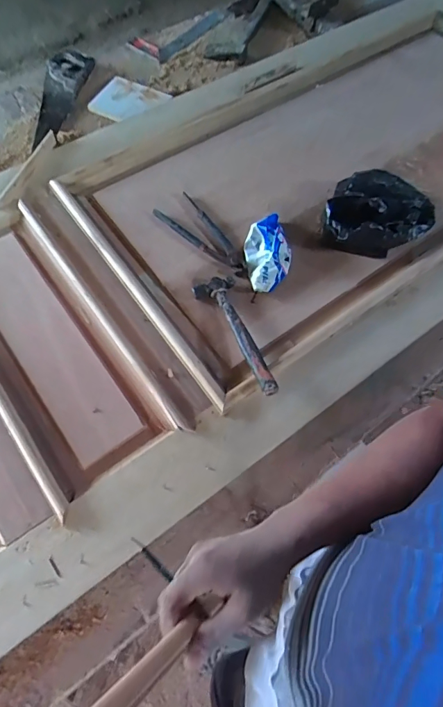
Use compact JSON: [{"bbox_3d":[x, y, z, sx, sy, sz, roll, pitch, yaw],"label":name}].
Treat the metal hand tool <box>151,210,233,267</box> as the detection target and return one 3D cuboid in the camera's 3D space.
[{"bbox_3d":[-0.056,-0.220,0.797,0.196,0.009,0.018,39,70,15],"label":"metal hand tool"}]

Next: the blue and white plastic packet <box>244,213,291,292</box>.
[{"bbox_3d":[0.086,-0.188,0.770,0.085,0.044,0.153,7,65,1],"label":"blue and white plastic packet"}]

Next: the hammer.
[{"bbox_3d":[0.021,-0.032,0.698,0.073,0.049,0.236,-16,67,-9],"label":"hammer"}]

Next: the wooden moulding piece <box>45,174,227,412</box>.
[{"bbox_3d":[-0.159,-0.129,0.746,0.041,0.022,0.552,-34,71,-16],"label":"wooden moulding piece"}]

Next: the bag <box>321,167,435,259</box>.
[{"bbox_3d":[0.292,-0.257,0.788,0.188,0.070,0.157,27,67,10],"label":"bag"}]

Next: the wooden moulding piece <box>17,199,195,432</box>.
[{"bbox_3d":[-0.217,-0.082,0.728,0.028,0.016,0.540,-34,71,-16],"label":"wooden moulding piece"}]

